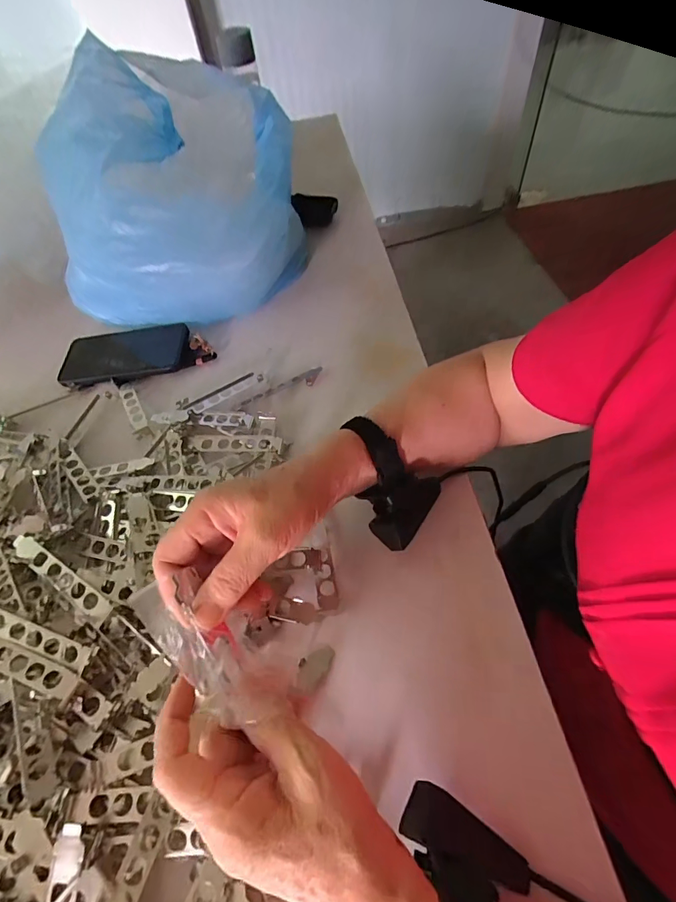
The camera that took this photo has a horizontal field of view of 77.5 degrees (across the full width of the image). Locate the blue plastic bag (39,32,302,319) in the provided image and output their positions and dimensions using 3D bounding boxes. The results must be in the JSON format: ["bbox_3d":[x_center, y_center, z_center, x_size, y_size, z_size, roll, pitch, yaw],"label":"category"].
[{"bbox_3d":[-0.181,-0.290,0.512,0.259,0.255,0.251,16,59,13],"label":"blue plastic bag"}]

